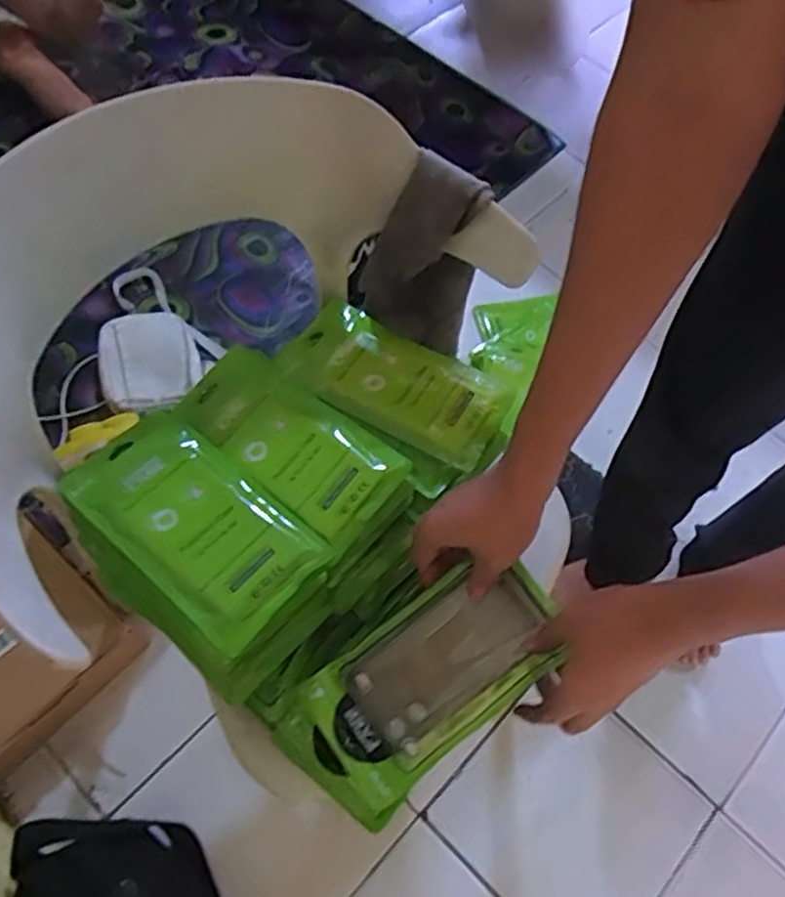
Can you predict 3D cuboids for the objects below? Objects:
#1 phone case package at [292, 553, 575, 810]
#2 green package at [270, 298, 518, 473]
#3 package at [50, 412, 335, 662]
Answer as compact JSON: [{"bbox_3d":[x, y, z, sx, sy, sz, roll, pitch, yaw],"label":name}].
[{"bbox_3d":[0.032,0.178,0.567,0.208,0.021,0.111,-39,73,7],"label":"phone case package"},{"bbox_3d":[0.004,-0.066,0.686,0.213,0.017,0.116,27,59,12],"label":"green package"},{"bbox_3d":[-0.161,0.056,0.579,0.209,0.025,0.112,40,66,15],"label":"package"}]

